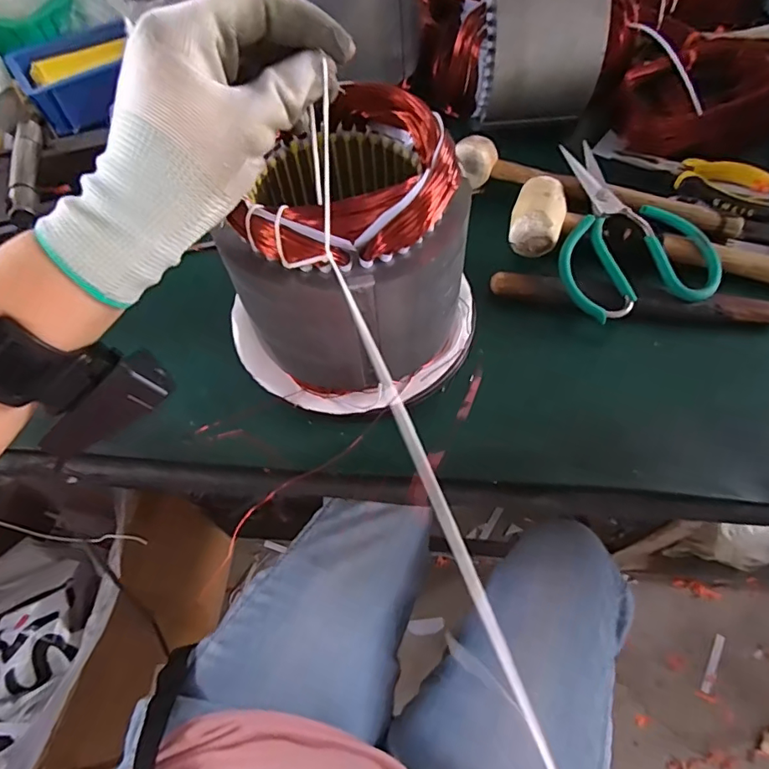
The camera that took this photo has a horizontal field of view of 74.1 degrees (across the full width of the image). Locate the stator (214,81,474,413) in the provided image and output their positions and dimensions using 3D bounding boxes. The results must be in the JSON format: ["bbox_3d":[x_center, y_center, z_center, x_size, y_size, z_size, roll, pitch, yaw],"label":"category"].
[{"bbox_3d":[-0.027,-0.075,0.344,0.149,0.166,0.139,-1,60,2],"label":"stator"}]

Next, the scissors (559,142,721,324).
[{"bbox_3d":[0.198,-0.138,0.443,0.126,0.034,0.173,-14,60,-6],"label":"scissors"}]

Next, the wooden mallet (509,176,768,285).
[{"bbox_3d":[0.241,-0.128,0.445,0.258,0.050,0.077,11,61,9],"label":"wooden mallet"}]

